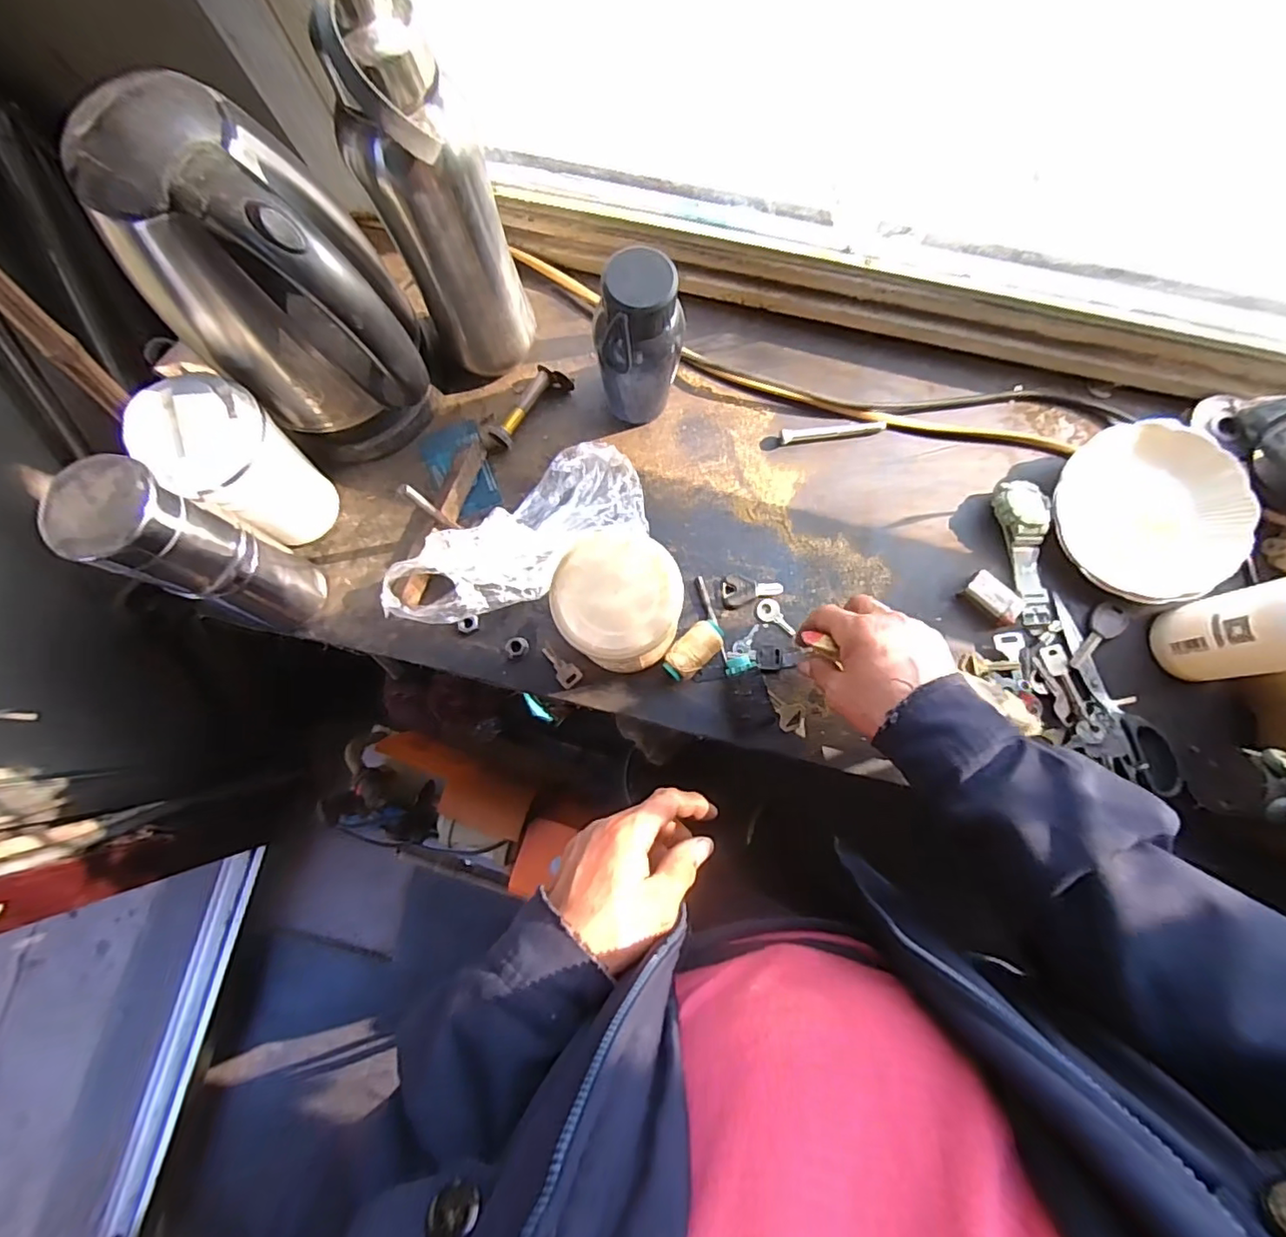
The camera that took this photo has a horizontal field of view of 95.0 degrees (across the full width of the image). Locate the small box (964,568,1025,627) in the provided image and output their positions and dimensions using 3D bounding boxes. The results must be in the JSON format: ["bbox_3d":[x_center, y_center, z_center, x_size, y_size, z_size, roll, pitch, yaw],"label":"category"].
[{"bbox_3d":[0.288,-0.016,0.484,0.045,0.015,0.027,38,85,7],"label":"small box"}]

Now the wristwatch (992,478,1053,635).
[{"bbox_3d":[0.320,-0.055,0.489,0.038,0.021,0.125,-1,82,2],"label":"wristwatch"}]

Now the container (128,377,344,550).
[{"bbox_3d":[-0.288,-0.113,0.444,0.081,0.133,0.074,0,82,2],"label":"container"}]

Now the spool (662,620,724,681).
[{"bbox_3d":[0.041,0.025,0.476,0.028,0.029,0.056,44,85,7],"label":"spool"}]

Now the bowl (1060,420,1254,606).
[{"bbox_3d":[0.412,-0.089,0.482,0.136,0.032,0.144,0,82,2],"label":"bowl"}]

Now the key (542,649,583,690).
[{"bbox_3d":[-0.068,0.039,0.485,0.019,0.004,0.039,-39,83,-4],"label":"key"}]

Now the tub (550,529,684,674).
[{"bbox_3d":[-0.015,-0.007,0.437,0.083,0.119,0.088,0,82,2],"label":"tub"}]

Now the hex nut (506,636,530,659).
[{"bbox_3d":[-0.104,0.024,0.486,0.019,0.006,0.017,-17,82,-1],"label":"hex nut"}]

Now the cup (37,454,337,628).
[{"bbox_3d":[-0.297,-0.040,0.414,0.064,0.186,0.072,16,83,4],"label":"cup"}]

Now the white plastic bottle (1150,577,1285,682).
[{"bbox_3d":[0.438,0.006,0.398,0.050,0.167,0.065,-10,82,0],"label":"white plastic bottle"}]

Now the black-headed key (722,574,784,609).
[{"bbox_3d":[0.092,-0.025,0.497,0.050,0.007,0.029,-4,82,1],"label":"black-headed key"}]

